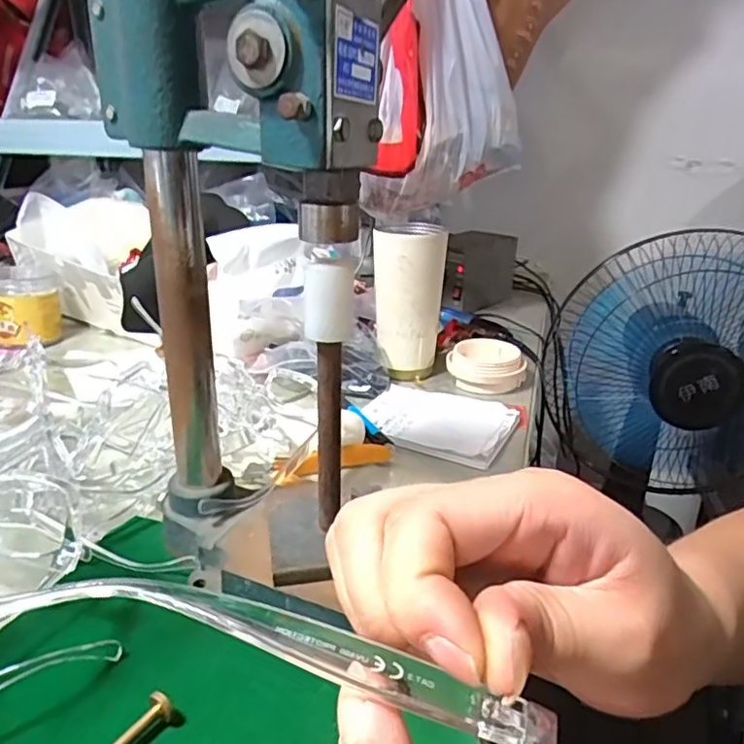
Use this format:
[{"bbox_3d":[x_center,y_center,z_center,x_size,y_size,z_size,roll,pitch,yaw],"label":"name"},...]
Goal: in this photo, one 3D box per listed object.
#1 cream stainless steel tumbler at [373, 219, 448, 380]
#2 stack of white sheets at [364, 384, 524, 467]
[{"bbox_3d":[0.042,-0.083,0.682,0.073,0.157,0.078,4,22,5],"label":"cream stainless steel tumbler"},{"bbox_3d":[0.063,0.044,0.588,0.141,0.013,0.118,13,24,24],"label":"stack of white sheets"}]

